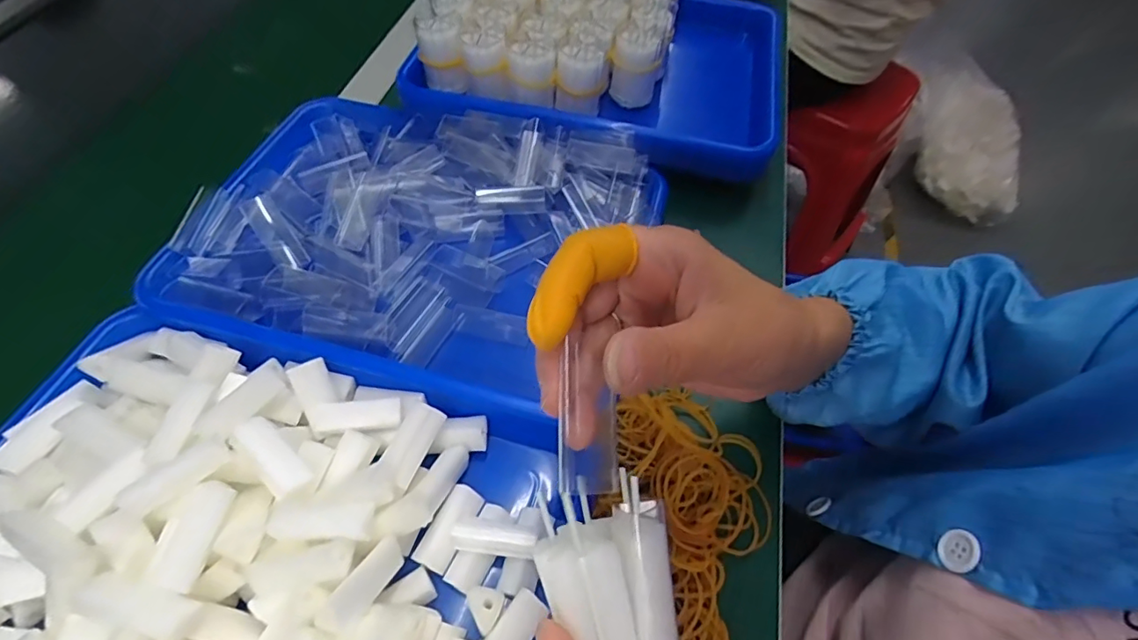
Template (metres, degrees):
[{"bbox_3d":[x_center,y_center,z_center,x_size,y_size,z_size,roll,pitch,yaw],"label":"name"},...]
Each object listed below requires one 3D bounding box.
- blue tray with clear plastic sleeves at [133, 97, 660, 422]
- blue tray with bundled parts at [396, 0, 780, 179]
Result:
[{"bbox_3d":[-0.107,-0.069,0.401,0.320,0.040,0.237,15,57,7],"label":"blue tray with clear plastic sleeves"},{"bbox_3d":[0.033,-0.255,0.497,0.317,0.077,0.242,11,57,5],"label":"blue tray with bundled parts"}]

